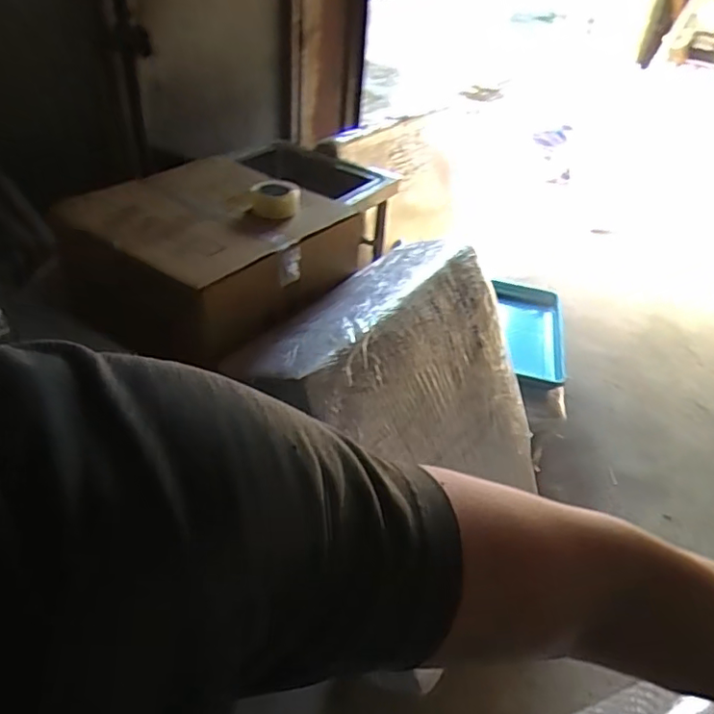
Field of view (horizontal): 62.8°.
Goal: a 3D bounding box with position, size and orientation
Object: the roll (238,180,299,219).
[{"bbox_3d":[-0.201,-0.385,1.410,0.132,0.054,0.132,4,38,-3],"label":"roll"}]

